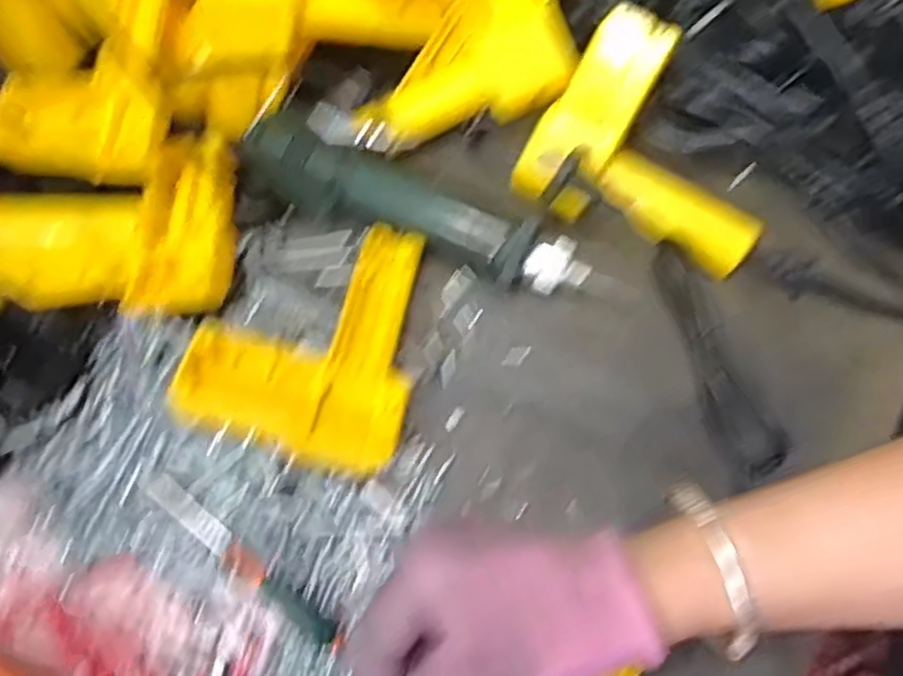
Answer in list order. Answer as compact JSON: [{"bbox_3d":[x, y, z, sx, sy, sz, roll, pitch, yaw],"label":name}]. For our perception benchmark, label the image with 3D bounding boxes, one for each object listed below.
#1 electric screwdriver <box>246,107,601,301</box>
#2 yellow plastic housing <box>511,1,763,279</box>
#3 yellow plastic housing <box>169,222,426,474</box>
[{"bbox_3d":[-0.024,-0.078,0.428,0.214,0.035,0.037,24,73,10],"label":"electric screwdriver"},{"bbox_3d":[0.126,-0.106,0.418,0.147,0.045,0.120,33,103,0],"label":"yellow plastic housing"},{"bbox_3d":[-0.082,-0.003,0.392,0.116,0.043,0.149,2,71,3],"label":"yellow plastic housing"}]

